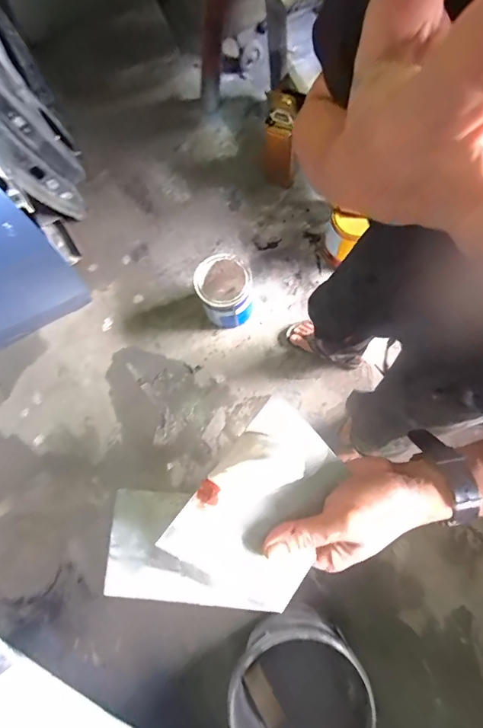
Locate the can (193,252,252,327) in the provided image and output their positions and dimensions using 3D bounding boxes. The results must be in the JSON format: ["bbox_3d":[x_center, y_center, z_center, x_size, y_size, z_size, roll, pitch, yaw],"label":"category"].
[{"bbox_3d":[-0.056,-0.242,1.410,0.170,0.214,0.197,-22,75,-2],"label":"can"}]

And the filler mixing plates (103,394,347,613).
[{"bbox_3d":[-0.015,0.129,0.336,0.206,0.068,0.123,-31,81,-5],"label":"filler mixing plates"}]

